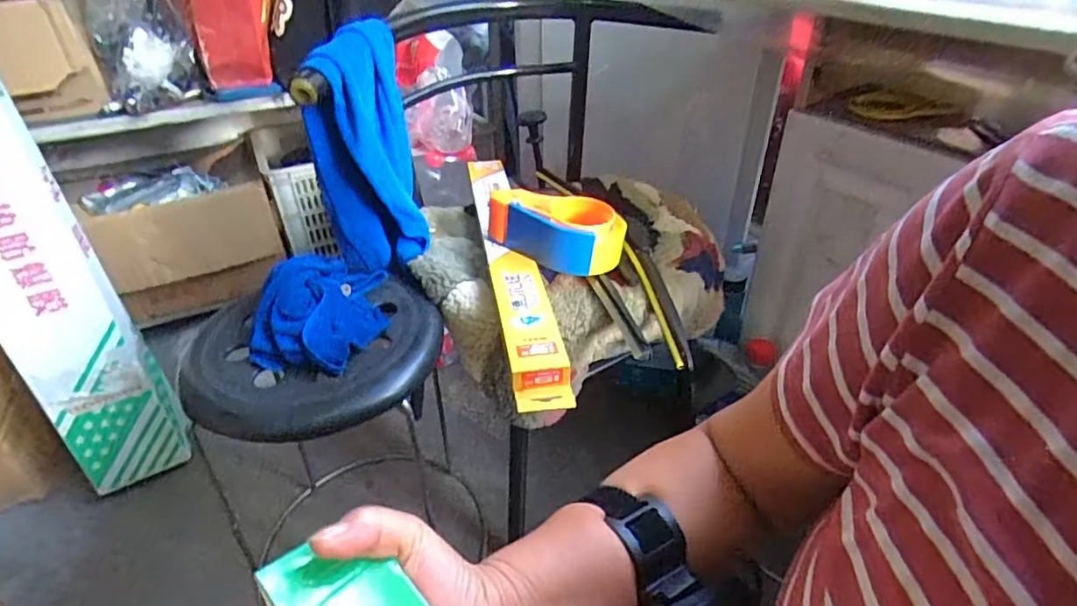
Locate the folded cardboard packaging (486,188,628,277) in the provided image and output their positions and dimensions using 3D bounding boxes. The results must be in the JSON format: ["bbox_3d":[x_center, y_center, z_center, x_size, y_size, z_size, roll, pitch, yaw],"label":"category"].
[{"bbox_3d":[0.021,-0.087,0.697,0.167,0.067,0.093,0,36,0],"label":"folded cardboard packaging"}]

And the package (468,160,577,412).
[{"bbox_3d":[-0.028,-0.033,0.684,0.059,0.030,0.411,-6,37,-8],"label":"package"}]

